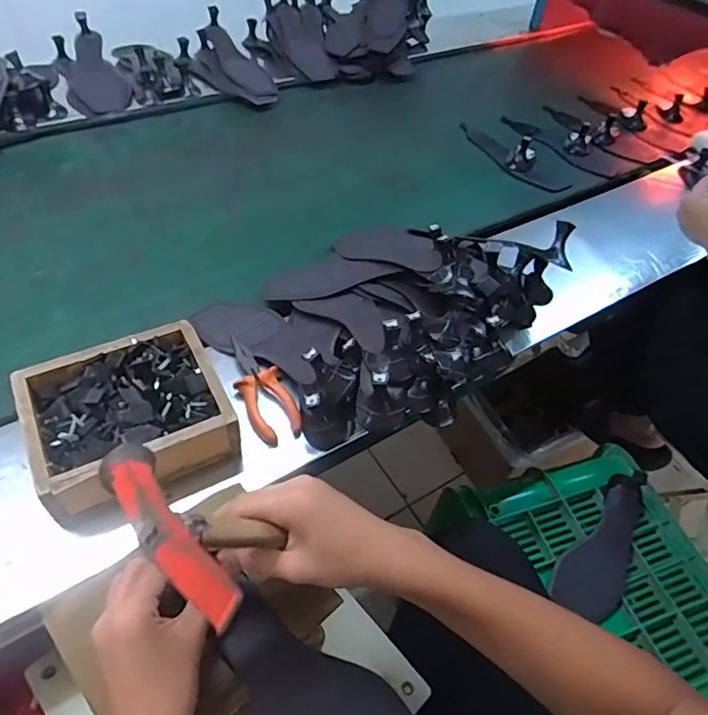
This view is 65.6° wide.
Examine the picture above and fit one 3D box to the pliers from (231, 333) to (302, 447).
[{"bbox_3d":[-0.107,0.033,0.620,0.049,0.027,0.142,-20,55,-22],"label":"pliers"}]

